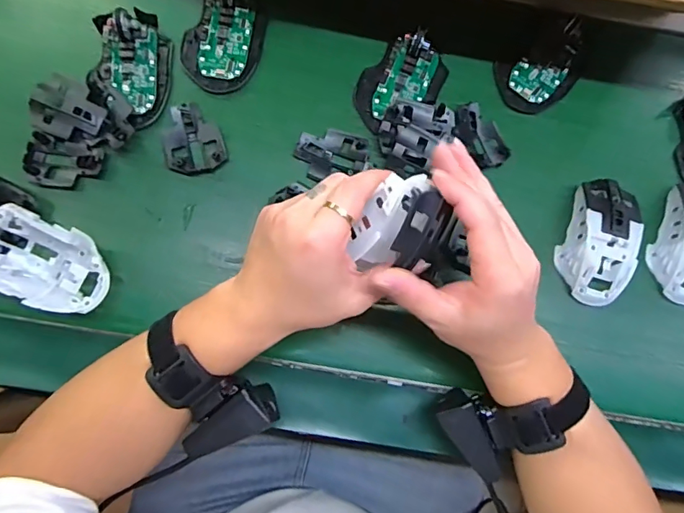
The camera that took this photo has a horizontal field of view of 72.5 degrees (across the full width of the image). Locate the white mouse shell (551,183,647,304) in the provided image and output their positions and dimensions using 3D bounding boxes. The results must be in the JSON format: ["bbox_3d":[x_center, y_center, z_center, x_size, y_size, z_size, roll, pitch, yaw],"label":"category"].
[{"bbox_3d":[0.236,-0.015,0.422,0.062,0.031,0.112,17,77,3],"label":"white mouse shell"}]

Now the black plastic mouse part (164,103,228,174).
[{"bbox_3d":[-0.138,-0.109,0.429,0.053,0.009,0.063,-12,77,-4],"label":"black plastic mouse part"}]

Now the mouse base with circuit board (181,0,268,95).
[{"bbox_3d":[-0.115,-0.210,0.445,0.072,0.028,0.102,17,77,3],"label":"mouse base with circuit board"}]

